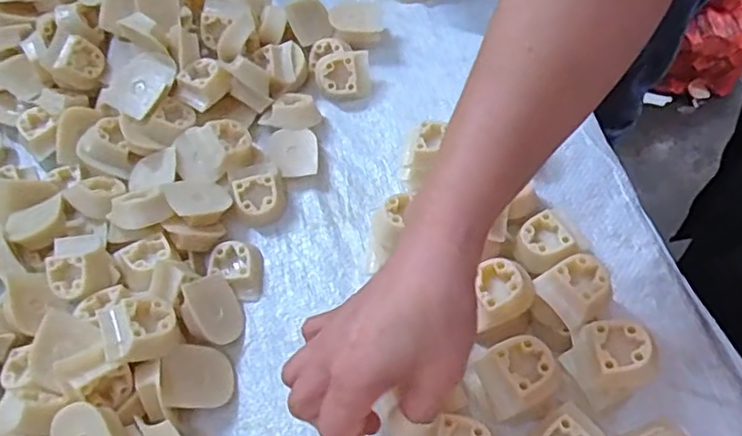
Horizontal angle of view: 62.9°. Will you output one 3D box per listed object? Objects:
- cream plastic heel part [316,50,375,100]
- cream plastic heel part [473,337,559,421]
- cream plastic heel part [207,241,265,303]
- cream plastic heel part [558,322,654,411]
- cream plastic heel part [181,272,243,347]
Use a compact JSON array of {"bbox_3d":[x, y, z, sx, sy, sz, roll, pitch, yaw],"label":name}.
[{"bbox_3d":[-0.023,-0.121,0.513,0.046,0.029,0.032,-8,58,-2],"label":"cream plastic heel part"},{"bbox_3d":[0.085,0.098,0.361,0.042,0.047,0.038,-21,59,-10],"label":"cream plastic heel part"},{"bbox_3d":[-0.095,0.038,0.431,0.035,0.017,0.042,-16,58,-7],"label":"cream plastic heel part"},{"bbox_3d":[0.138,0.086,0.361,0.040,0.049,0.041,-21,59,-9],"label":"cream plastic heel part"},{"bbox_3d":[-0.106,0.063,0.407,0.046,0.014,0.040,60,33,3],"label":"cream plastic heel part"}]

